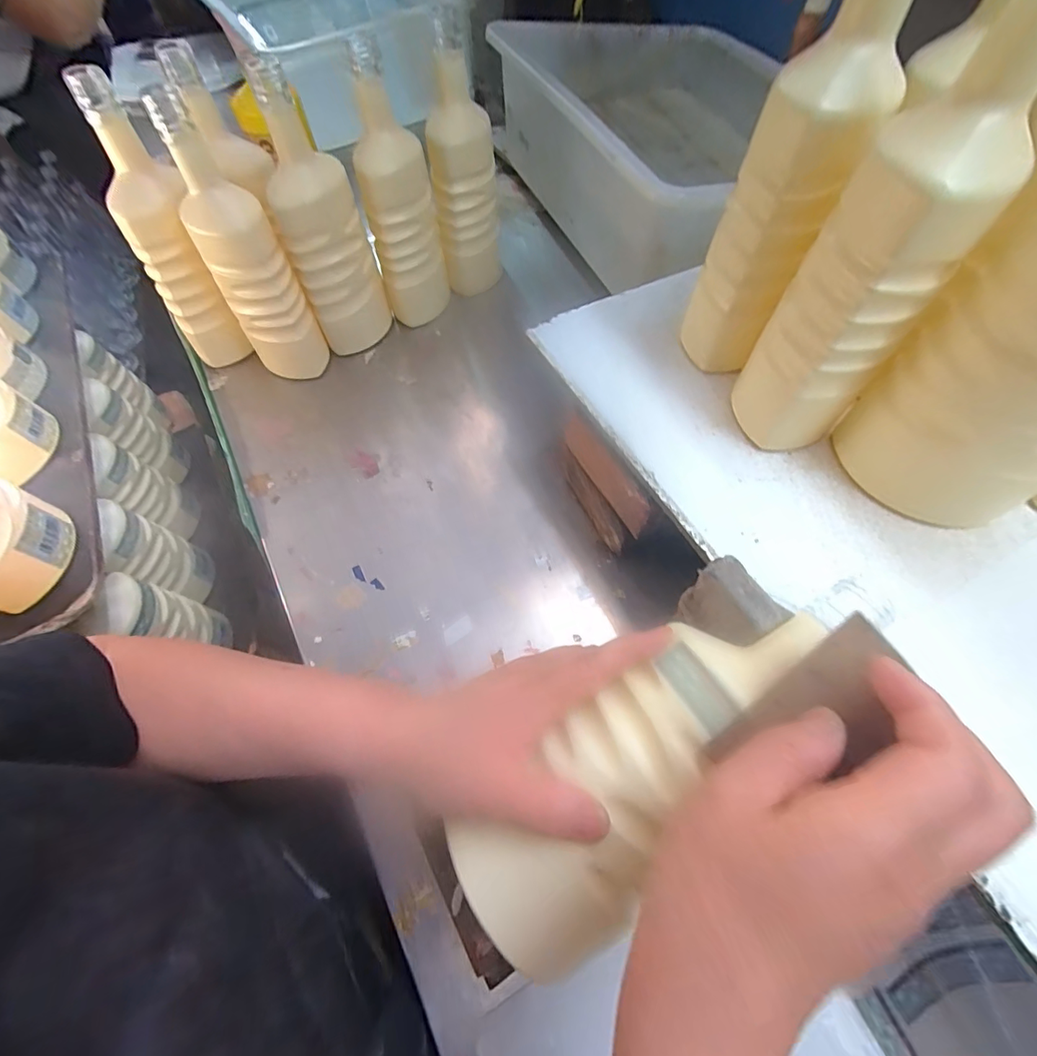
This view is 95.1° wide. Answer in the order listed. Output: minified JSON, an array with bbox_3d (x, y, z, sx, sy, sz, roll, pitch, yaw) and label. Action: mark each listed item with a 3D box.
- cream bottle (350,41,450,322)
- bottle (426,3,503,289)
[{"bbox_3d":[-0.129,-0.343,0.526,0.077,0.243,0.090,-12,64,-2],"label":"cream bottle"},{"bbox_3d":[-0.062,-0.395,0.552,0.074,0.245,0.063,-7,64,0],"label":"bottle"}]

